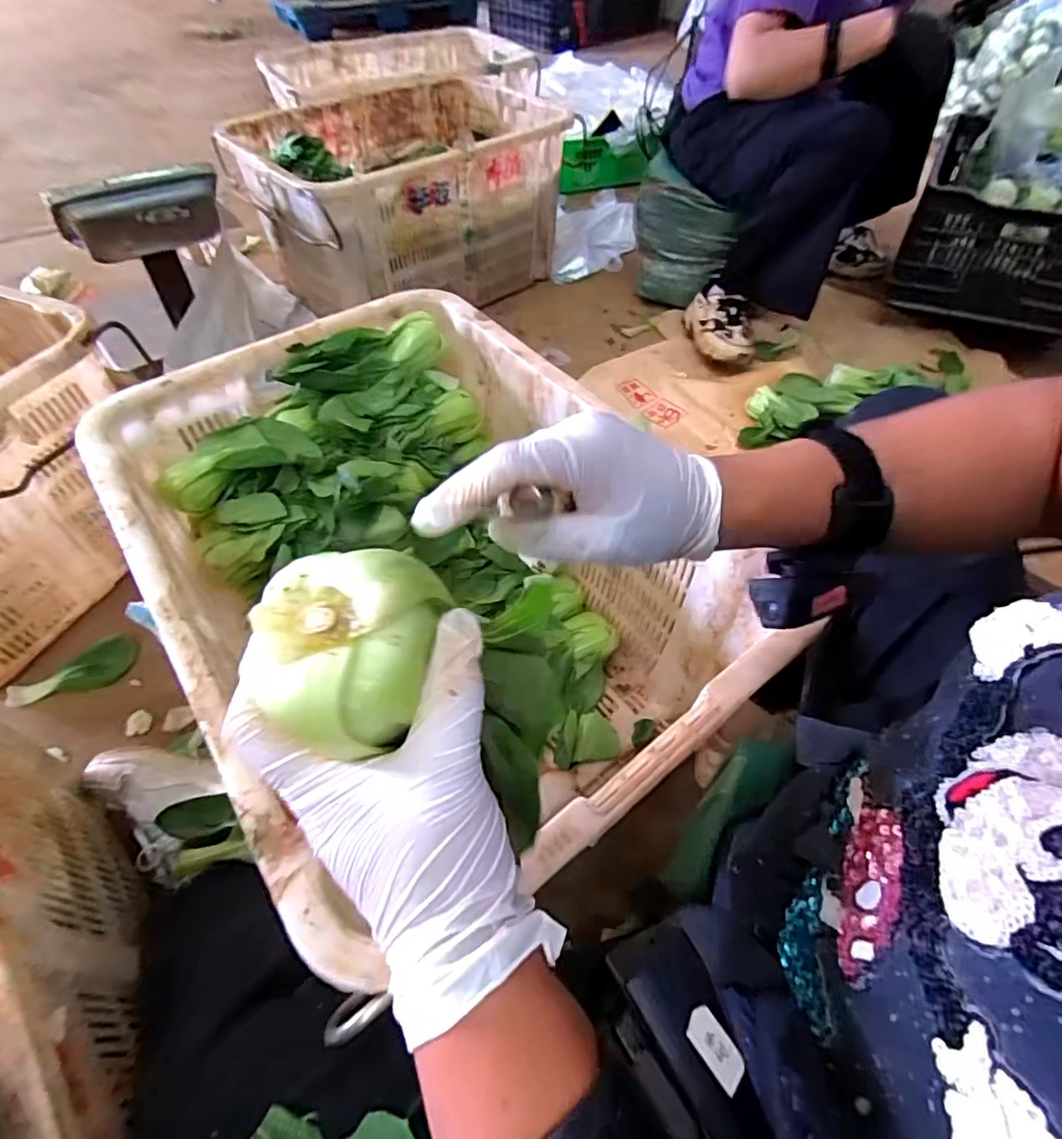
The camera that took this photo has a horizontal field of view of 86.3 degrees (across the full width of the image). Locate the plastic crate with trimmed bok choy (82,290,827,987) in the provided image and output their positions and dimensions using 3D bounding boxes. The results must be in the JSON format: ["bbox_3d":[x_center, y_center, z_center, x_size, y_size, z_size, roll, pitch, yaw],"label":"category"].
[{"bbox_3d":[-0.135,0.009,0.689,0.459,0.354,0.589,-32,59,-21],"label":"plastic crate with trimmed bok choy"}]

